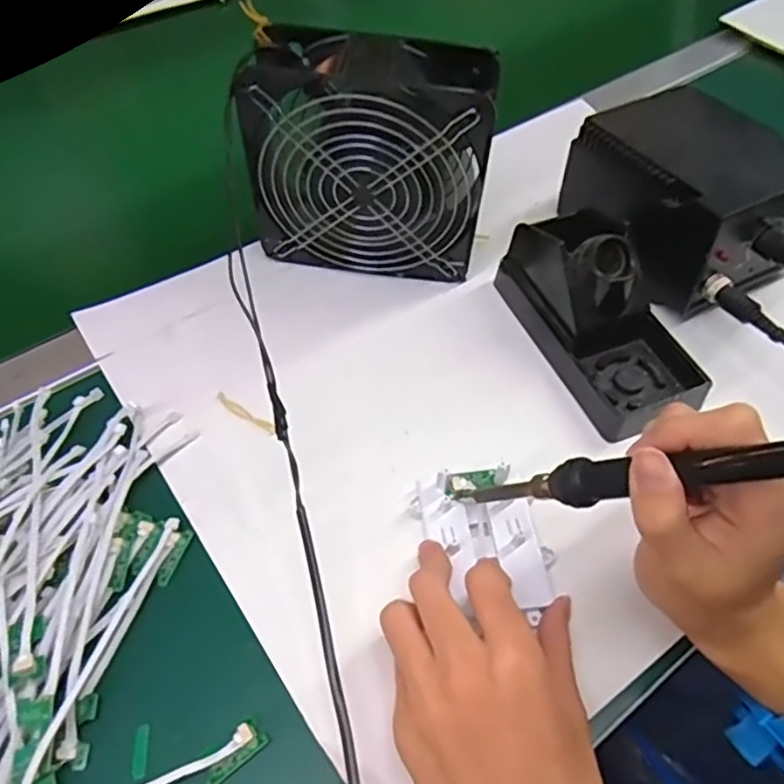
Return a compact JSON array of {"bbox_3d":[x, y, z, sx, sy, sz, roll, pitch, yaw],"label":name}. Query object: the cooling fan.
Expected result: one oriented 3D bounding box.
[{"bbox_3d":[-0.014,-0.145,0.443,0.147,0.159,0.053,7,55,4],"label":"cooling fan"}]

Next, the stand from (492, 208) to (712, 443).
[{"bbox_3d":[0.143,-0.057,0.431,0.086,0.078,0.156,-16,56,-13],"label":"stand"}]

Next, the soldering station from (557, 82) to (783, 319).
[{"bbox_3d":[0.213,-0.142,0.471,0.117,0.081,0.162,-25,59,-18],"label":"soldering station"}]

